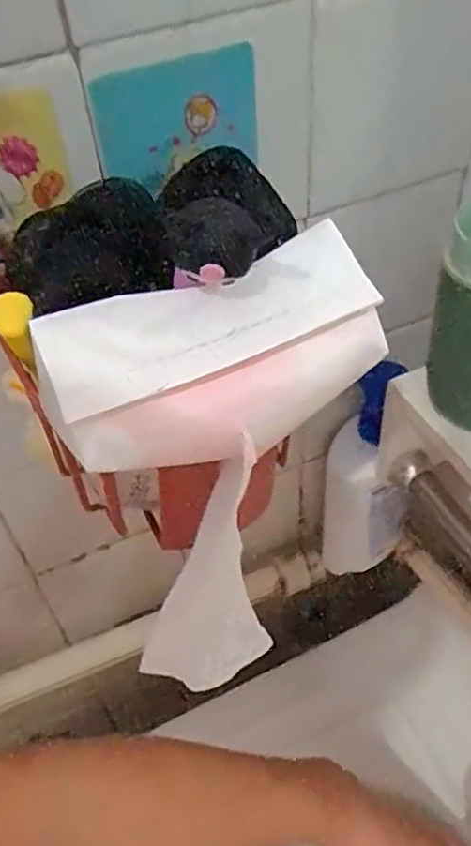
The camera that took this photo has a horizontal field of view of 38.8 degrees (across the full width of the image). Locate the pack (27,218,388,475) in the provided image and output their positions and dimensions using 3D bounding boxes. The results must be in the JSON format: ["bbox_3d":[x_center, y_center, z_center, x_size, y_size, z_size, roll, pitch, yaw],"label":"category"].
[{"bbox_3d":[-0.009,-0.018,0.216,0.108,0.051,0.049,-22,49,-14],"label":"pack"}]

